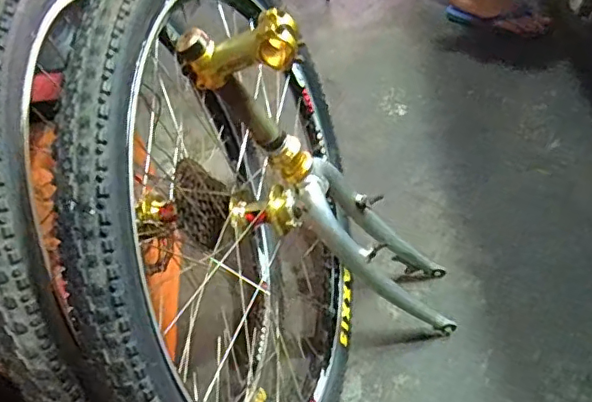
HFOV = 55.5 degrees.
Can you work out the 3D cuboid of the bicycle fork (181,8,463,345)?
[{"bbox_3d":[0.076,0.009,0.755,0.109,0.628,0.128,-17,49,23],"label":"bicycle fork"}]

